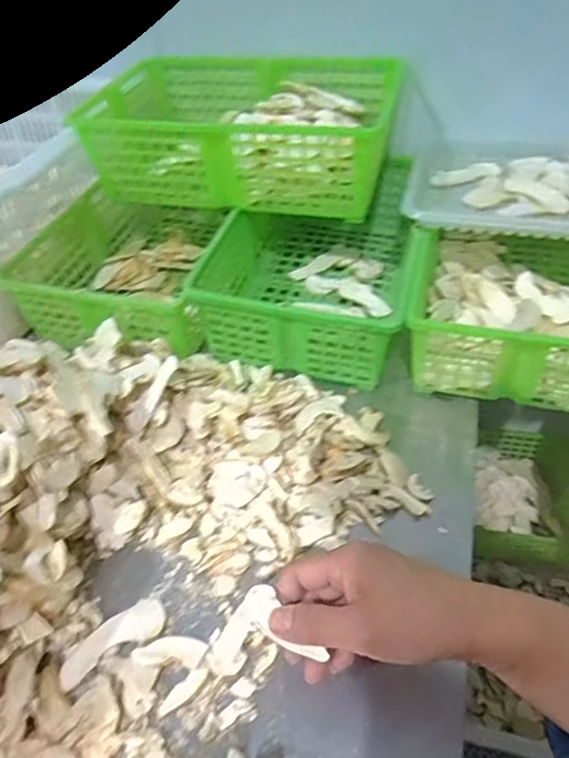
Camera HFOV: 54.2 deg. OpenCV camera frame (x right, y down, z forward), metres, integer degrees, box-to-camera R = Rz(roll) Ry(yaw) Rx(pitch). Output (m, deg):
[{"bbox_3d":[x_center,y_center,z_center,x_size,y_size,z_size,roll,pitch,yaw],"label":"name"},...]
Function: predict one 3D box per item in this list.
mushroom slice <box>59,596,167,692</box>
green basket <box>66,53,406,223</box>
[{"bbox_3d":[-0.126,0.191,0.408,0.079,0.008,0.029,-30,52,-24],"label":"mushroom slice"},{"bbox_3d":[-0.051,-0.296,0.659,0.338,0.092,0.219,11,47,13],"label":"green basket"}]

